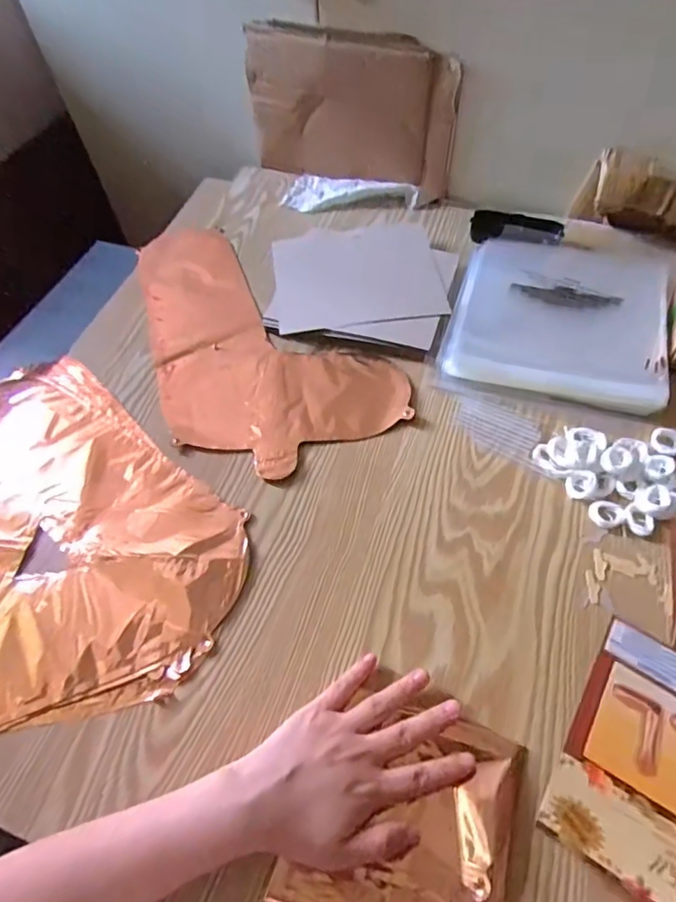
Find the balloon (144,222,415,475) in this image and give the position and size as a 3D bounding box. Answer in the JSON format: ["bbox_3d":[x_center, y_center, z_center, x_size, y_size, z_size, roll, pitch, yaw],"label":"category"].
[{"bbox_3d":[-0.124,-0.131,0.603,0.209,0.005,0.407,-33,61,-17],"label":"balloon"}]

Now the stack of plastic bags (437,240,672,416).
[{"bbox_3d":[0.235,-0.146,0.568,0.214,0.026,0.202,14,59,13],"label":"stack of plastic bags"}]

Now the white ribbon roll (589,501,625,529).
[{"bbox_3d":[0.231,0.055,0.455,0.028,0.005,0.024,17,60,15],"label":"white ribbon roll"}]

